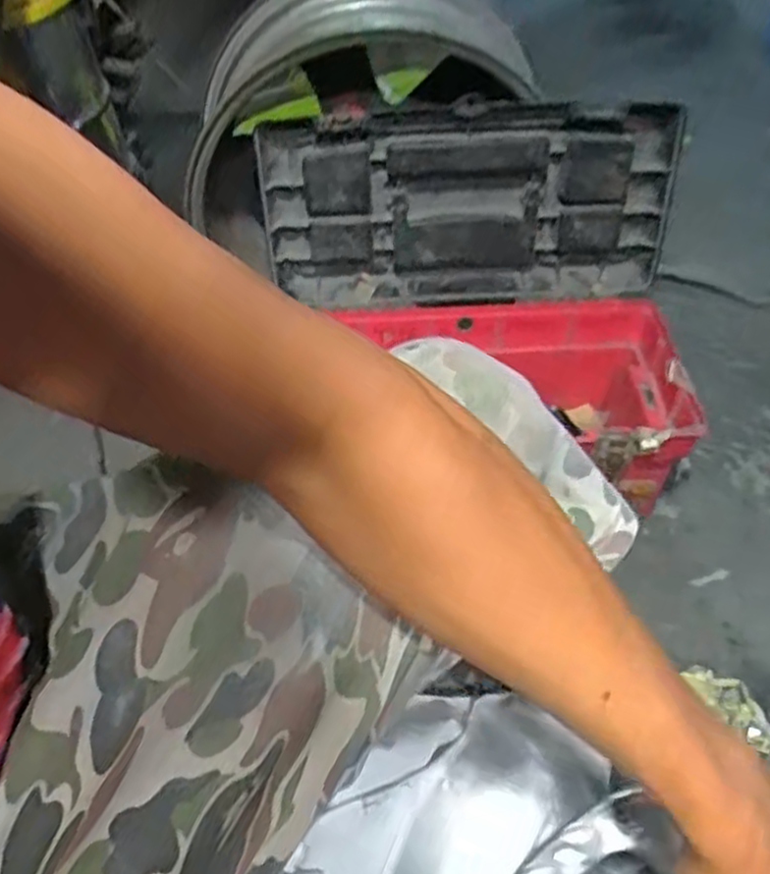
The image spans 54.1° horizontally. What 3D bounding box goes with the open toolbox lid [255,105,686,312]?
[{"bbox_3d":[0.085,-0.243,0.827,0.431,0.214,0.076,0,50,2],"label":"open toolbox lid"}]

